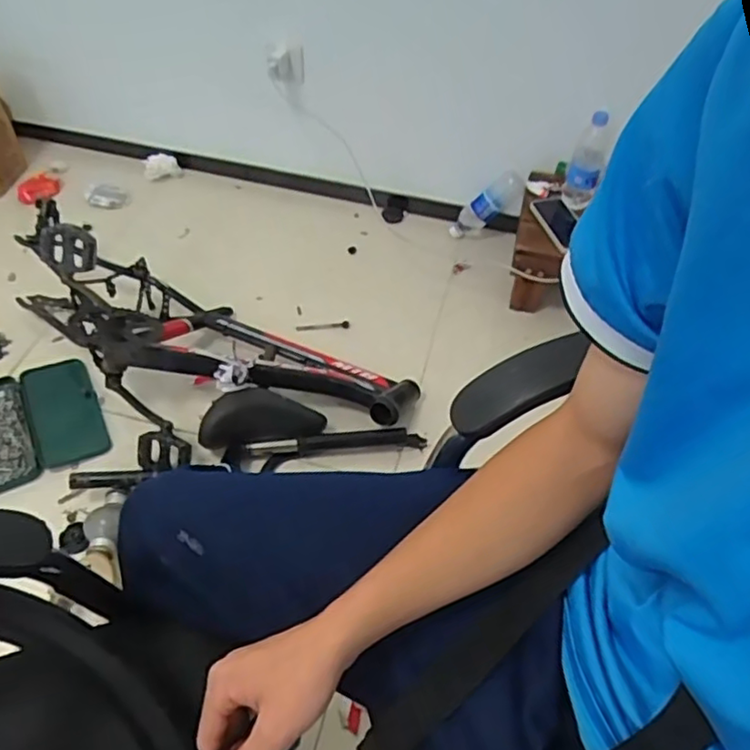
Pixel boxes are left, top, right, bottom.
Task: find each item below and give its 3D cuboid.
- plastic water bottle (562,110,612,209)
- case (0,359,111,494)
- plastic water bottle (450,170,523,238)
[{"bbox_3d":[0.453,-0.458,1.367,0.073,0.212,0.067,21,53,13],"label":"plastic water bottle"},{"bbox_3d":[-0.651,0.092,1.195,0.243,0.042,0.258,-20,55,-19],"label":"case"},{"bbox_3d":[0.275,-0.426,1.591,0.066,0.214,0.062,26,38,-38],"label":"plastic water bottle"}]

